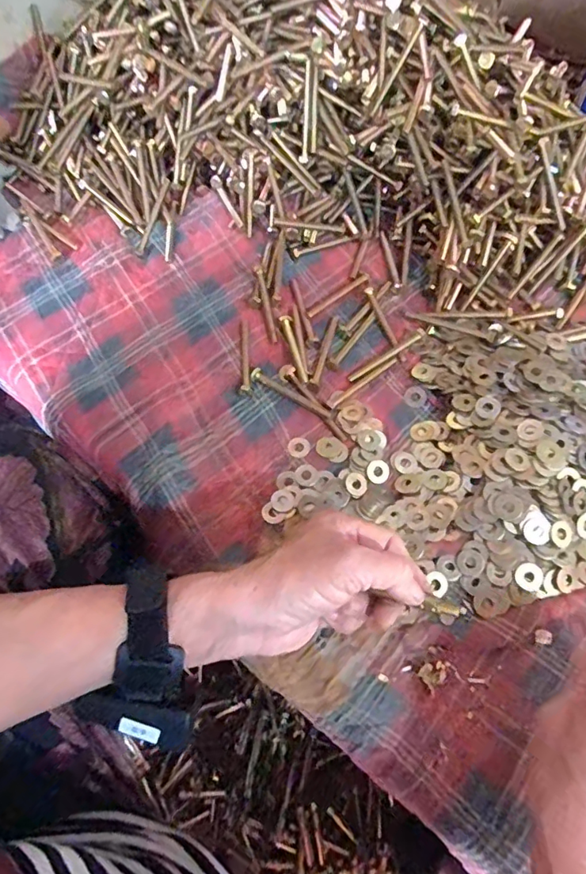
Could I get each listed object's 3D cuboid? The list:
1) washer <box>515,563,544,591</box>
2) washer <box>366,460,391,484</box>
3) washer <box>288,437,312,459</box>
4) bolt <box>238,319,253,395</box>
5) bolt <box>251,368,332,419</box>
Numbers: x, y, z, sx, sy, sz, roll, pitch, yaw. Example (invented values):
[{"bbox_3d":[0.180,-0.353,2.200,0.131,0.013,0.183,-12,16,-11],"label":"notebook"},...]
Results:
[{"bbox_3d":[0.175,0.103,0.376,0.019,0.005,0.019,-1,65,3],"label":"washer"},{"bbox_3d":[0.072,0.029,0.426,0.019,0.004,0.020,-1,65,3],"label":"washer"},{"bbox_3d":[0.005,0.009,0.440,0.019,0.004,0.019,33,71,17],"label":"washer"},{"bbox_3d":[-0.046,-0.077,0.479,0.012,0.006,0.084,-6,64,1],"label":"bolt"},{"bbox_3d":[-0.002,-0.038,0.458,0.081,0.013,0.012,30,70,16],"label":"bolt"}]

